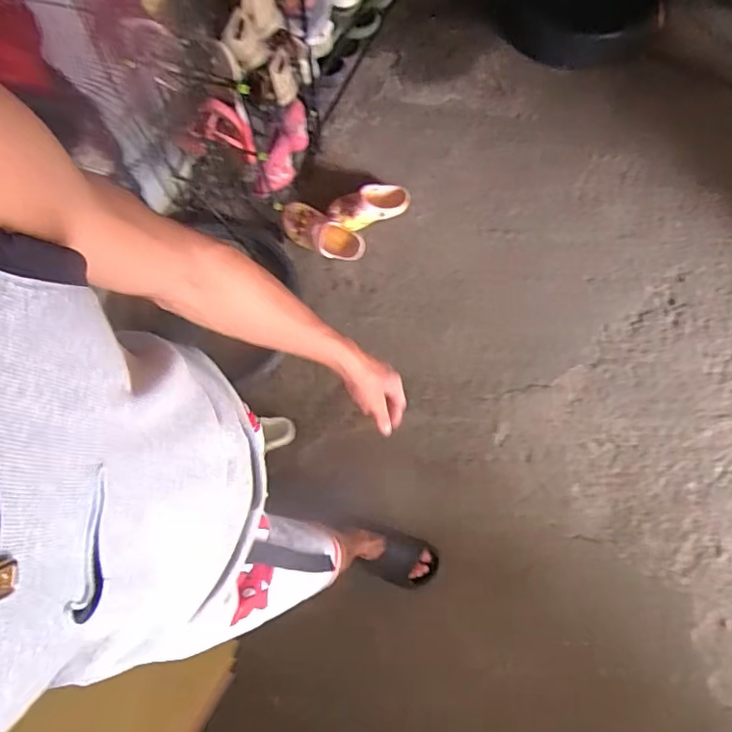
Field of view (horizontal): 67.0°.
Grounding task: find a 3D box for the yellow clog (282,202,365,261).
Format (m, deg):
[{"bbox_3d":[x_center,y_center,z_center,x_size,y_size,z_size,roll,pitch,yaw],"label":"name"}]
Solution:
[{"bbox_3d":[-0.118,-0.360,1.522,0.250,0.078,0.108,26,78,6],"label":"yellow clog"}]

